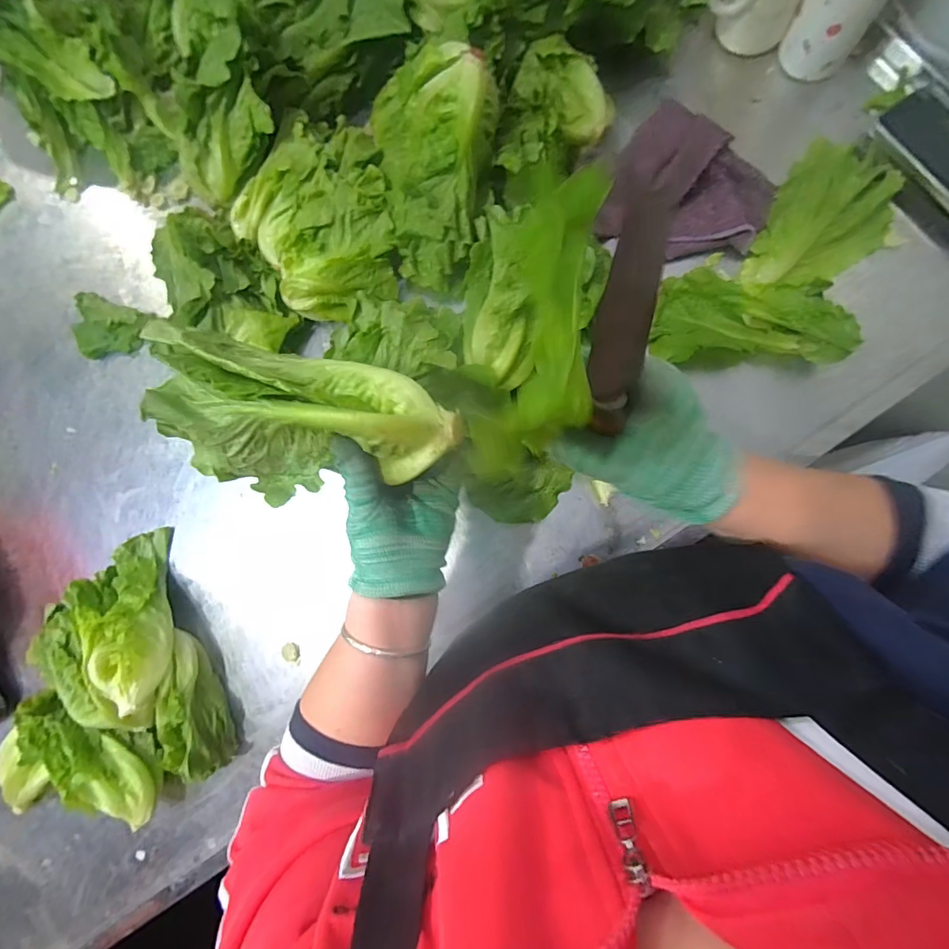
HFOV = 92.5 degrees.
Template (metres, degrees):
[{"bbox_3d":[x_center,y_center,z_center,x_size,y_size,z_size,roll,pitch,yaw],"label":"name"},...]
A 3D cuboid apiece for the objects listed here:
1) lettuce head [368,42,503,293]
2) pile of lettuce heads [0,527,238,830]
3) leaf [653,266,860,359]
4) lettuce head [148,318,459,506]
[{"bbox_3d":[-0.036,-0.290,0.431,0.123,0.123,0.159,-9,83,7],"label":"lettuce head"},{"bbox_3d":[-0.419,0.237,0.487,0.257,0.078,0.271,-27,81,5],"label":"pile of lettuce heads"},{"bbox_3d":[0.261,-0.152,0.436,0.165,0.055,0.086,2,85,8],"label":"leaf"},{"bbox_3d":[-0.110,-0.036,0.297,0.190,0.064,0.102,6,85,0],"label":"lettuce head"}]

